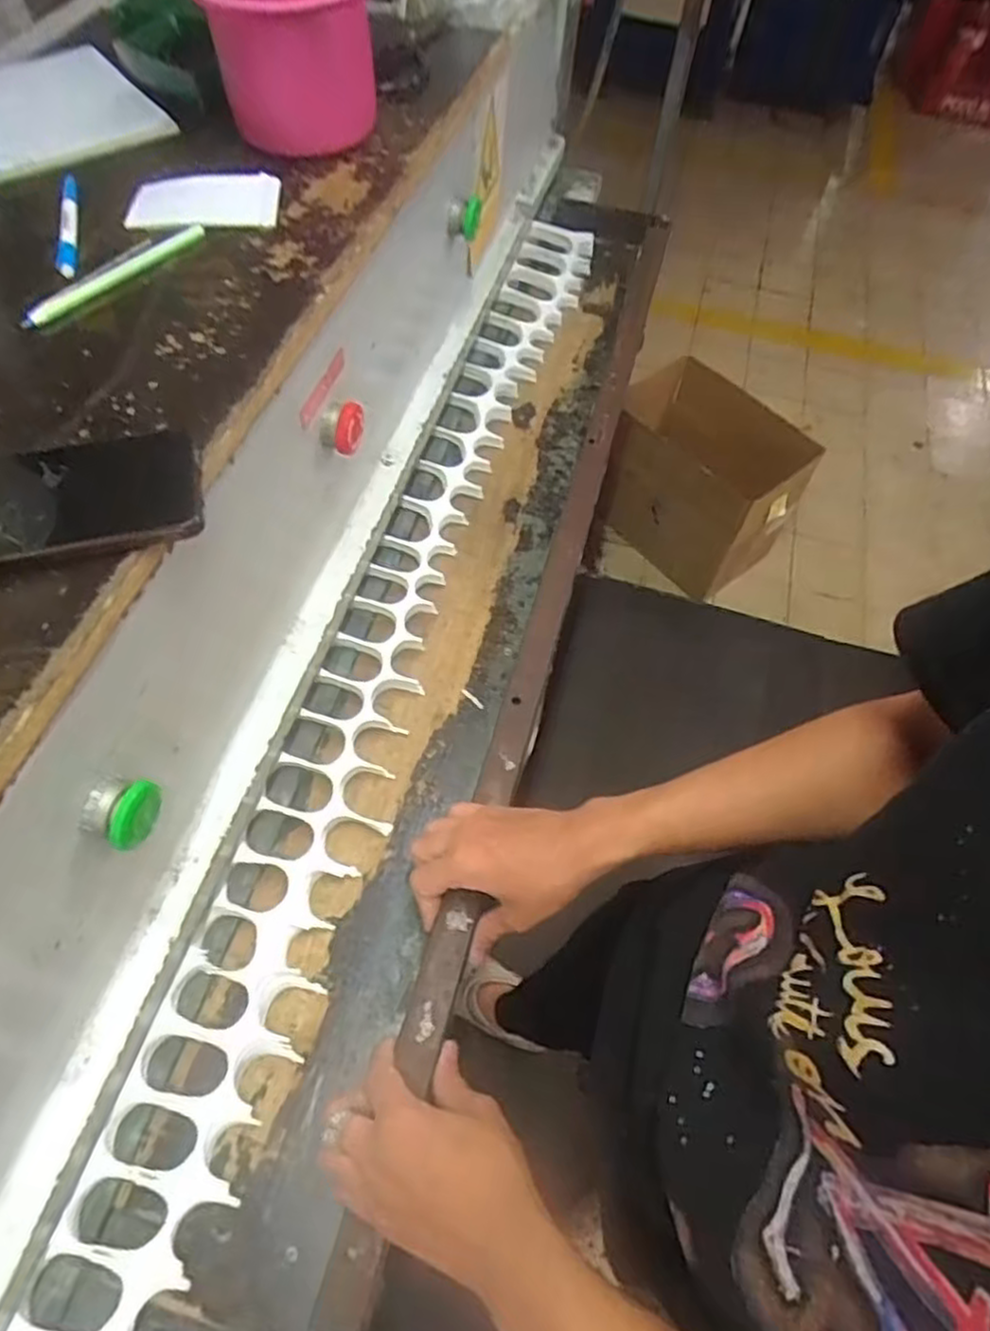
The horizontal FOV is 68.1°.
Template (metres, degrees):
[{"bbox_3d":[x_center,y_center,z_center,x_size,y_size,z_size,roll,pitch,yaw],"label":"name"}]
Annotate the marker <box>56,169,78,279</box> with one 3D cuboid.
[{"bbox_3d":[-0.308,-0.320,0.528,0.015,0.009,0.142,-12,60,-11],"label":"marker"}]

